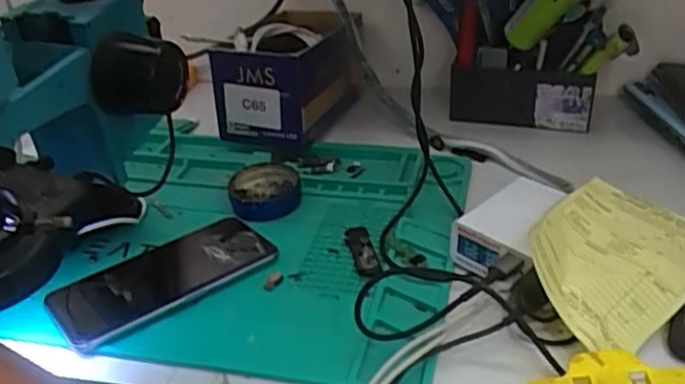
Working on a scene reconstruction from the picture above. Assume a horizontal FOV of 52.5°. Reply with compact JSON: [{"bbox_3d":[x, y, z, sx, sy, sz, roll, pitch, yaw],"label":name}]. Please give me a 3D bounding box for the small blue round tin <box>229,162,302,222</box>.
[{"bbox_3d":[-0.072,-0.001,0.633,0.060,0.029,0.071,-10,32,-10],"label":"small blue round tin"}]

